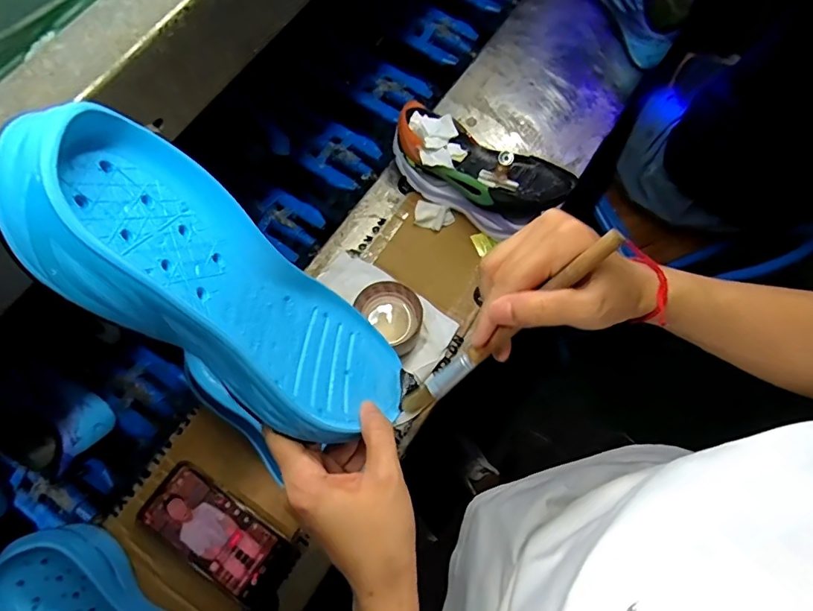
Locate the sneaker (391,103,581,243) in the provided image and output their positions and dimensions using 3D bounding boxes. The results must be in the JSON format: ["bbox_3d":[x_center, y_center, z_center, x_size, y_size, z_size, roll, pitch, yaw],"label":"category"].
[{"bbox_3d":[0.093,-0.176,0.663,0.237,0.084,0.104,29,72,11],"label":"sneaker"}]

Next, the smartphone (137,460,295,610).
[{"bbox_3d":[-0.206,0.247,0.540,0.164,0.014,0.077,38,73,4],"label":"smartphone"}]

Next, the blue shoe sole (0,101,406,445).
[{"bbox_3d":[-0.092,0.009,0.276,0.048,0.253,0.095,-17,51,27],"label":"blue shoe sole"}]

